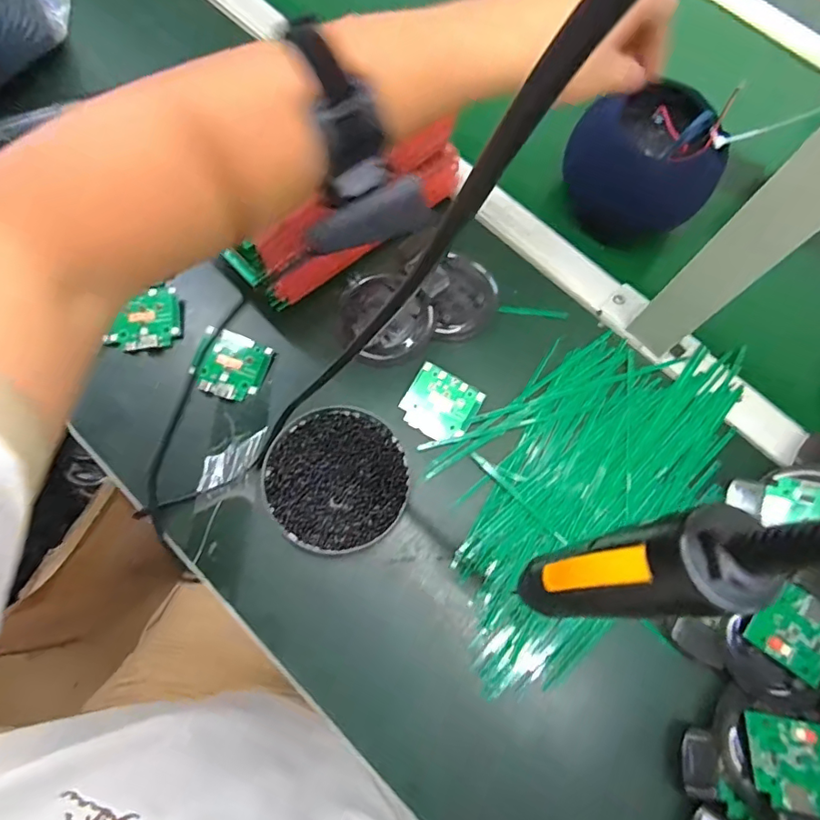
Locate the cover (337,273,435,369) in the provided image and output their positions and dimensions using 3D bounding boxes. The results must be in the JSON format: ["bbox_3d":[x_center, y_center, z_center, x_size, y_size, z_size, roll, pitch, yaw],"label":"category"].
[{"bbox_3d":[-0.024,-0.079,0.448,0.076,0.015,0.085,-43,79,-14],"label":"cover"}]

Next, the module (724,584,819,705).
[{"bbox_3d":[0.270,0.171,0.367,0.075,0.017,0.079,37,74,8],"label":"module"}]

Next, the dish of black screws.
[{"bbox_3d":[-0.057,0.054,0.409,0.108,0.021,0.112,1,72,-3],"label":"dish of black screws"}]

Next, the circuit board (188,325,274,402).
[{"bbox_3d":[-0.154,-0.038,0.440,0.058,0.011,0.055,18,72,3],"label":"circuit board"}]

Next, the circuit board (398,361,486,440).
[{"bbox_3d":[0.025,-0.004,0.435,0.059,0.007,0.054,29,73,6],"label":"circuit board"}]

